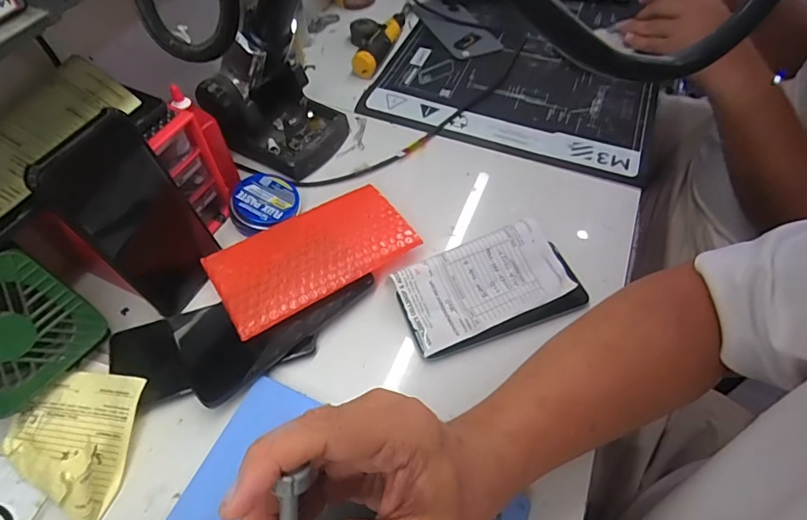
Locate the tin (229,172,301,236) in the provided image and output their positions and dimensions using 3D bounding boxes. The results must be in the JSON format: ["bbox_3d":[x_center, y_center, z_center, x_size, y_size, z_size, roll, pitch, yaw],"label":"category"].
[{"bbox_3d":[-0.136,-0.055,0.458,0.065,0.028,0.065,0,56,0],"label":"tin"}]

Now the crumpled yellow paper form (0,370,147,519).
[{"bbox_3d":[-0.244,0.123,0.330,0.096,0.038,0.095,11,56,7],"label":"crumpled yellow paper form"}]

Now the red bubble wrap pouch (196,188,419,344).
[{"bbox_3d":[-0.080,-0.009,0.415,0.172,0.008,0.094,-27,59,-20],"label":"red bubble wrap pouch"}]

